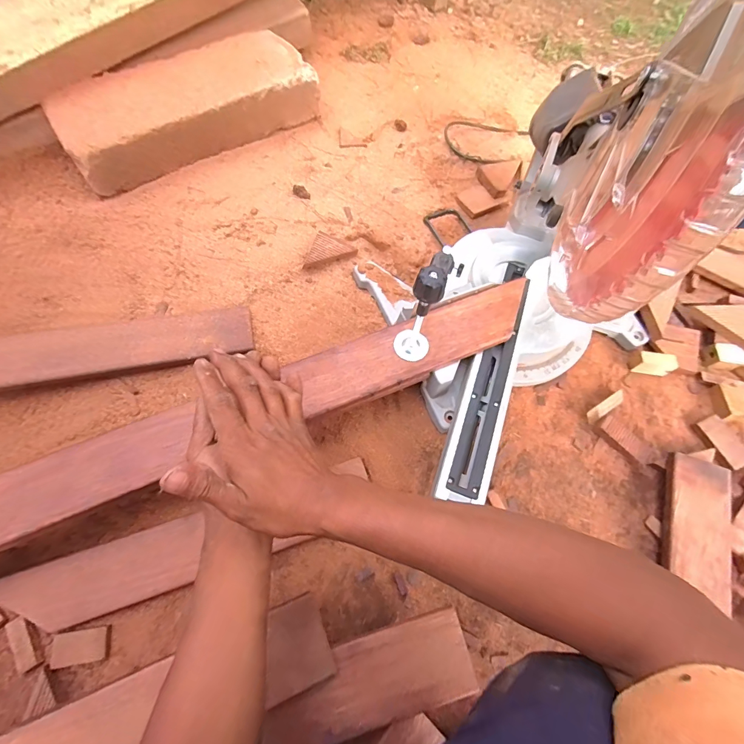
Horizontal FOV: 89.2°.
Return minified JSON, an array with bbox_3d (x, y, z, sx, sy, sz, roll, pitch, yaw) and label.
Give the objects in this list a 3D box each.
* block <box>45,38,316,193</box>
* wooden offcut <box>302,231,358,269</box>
[{"bbox_3d":[-0.371,-0.549,0.784,0.498,0.122,0.189,-33,74,-16],"label":"block"},{"bbox_3d":[-0.081,-0.222,0.717,0.075,0.031,0.085,25,67,8],"label":"wooden offcut"}]

